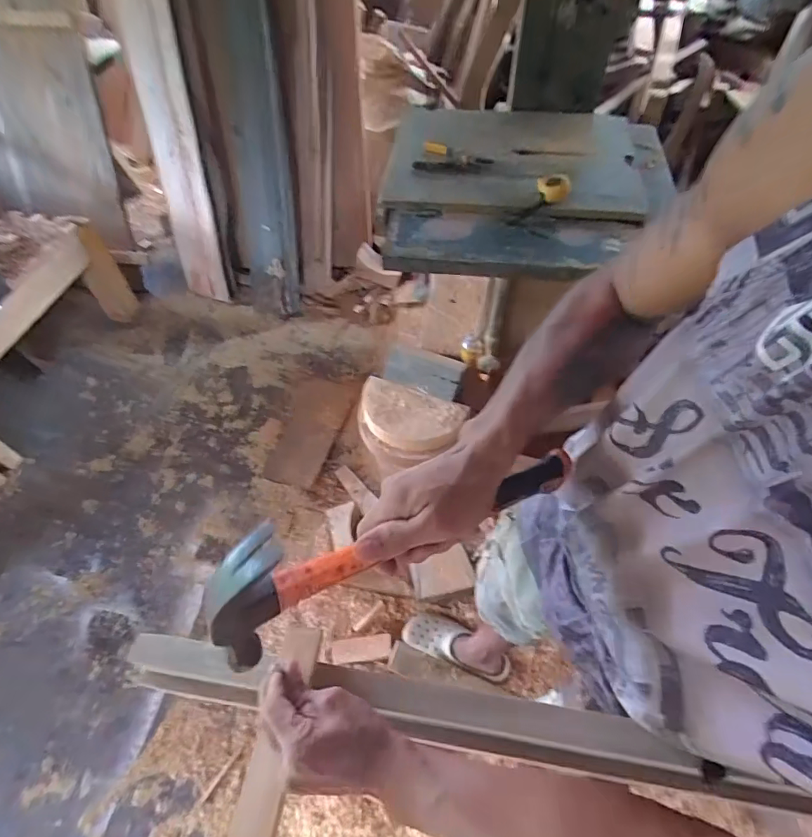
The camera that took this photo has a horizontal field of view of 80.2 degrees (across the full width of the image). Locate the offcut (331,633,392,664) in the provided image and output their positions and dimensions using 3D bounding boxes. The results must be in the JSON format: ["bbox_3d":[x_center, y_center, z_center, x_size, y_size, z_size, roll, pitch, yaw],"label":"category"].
[{"bbox_3d":[-0.117,0.611,1.281,0.156,0.015,0.058,-3,68,-10],"label":"offcut"}]

